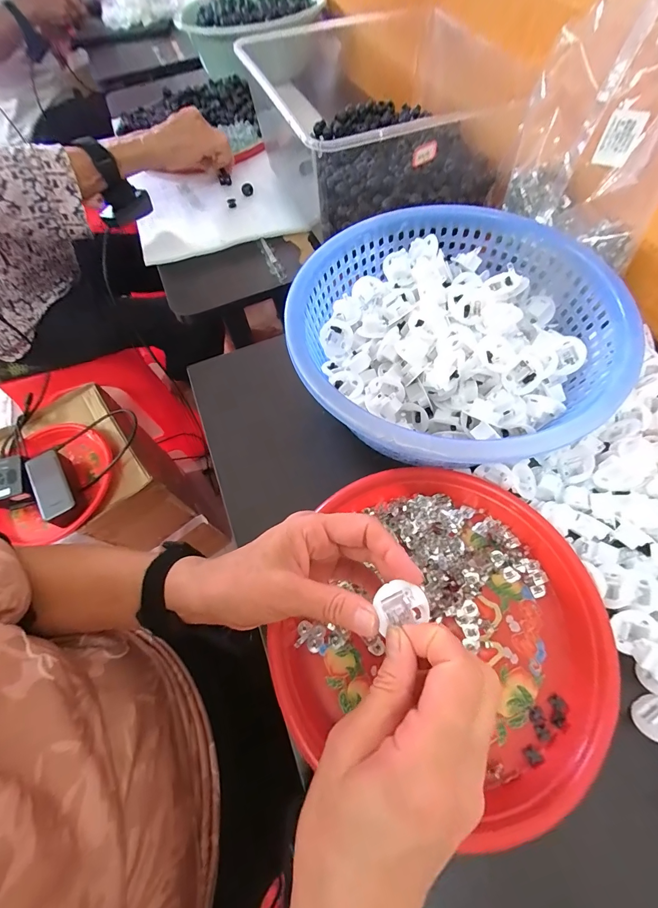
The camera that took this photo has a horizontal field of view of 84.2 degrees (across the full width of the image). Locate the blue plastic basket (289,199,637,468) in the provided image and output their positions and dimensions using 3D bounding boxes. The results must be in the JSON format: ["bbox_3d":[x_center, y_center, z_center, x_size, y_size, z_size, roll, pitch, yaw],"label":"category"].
[{"bbox_3d":[0.107,-0.102,0.340,0.265,0.089,0.271,-2,63,3],"label":"blue plastic basket"}]

